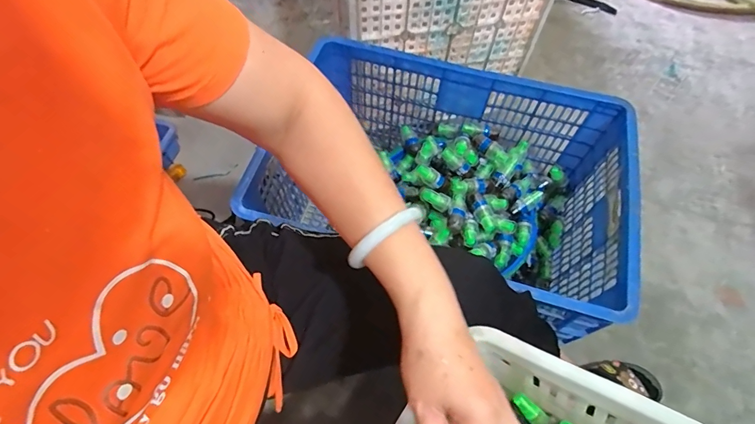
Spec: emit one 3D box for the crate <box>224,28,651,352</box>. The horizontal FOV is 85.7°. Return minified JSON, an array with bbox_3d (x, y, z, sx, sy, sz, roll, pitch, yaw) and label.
[{"bbox_3d":[0.119,-0.039,0.763,0.577,0.260,0.400,16,63,8],"label":"crate"}]

